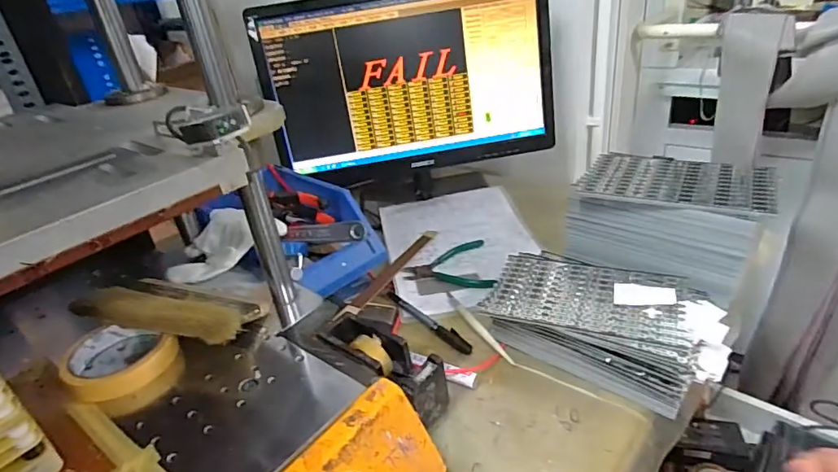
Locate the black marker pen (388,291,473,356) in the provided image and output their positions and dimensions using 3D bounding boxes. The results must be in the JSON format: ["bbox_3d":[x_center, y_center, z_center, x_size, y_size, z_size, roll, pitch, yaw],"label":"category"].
[{"bbox_3d":[0.010,0.099,0.582,0.019,0.012,0.142,-27,35,-31],"label":"black marker pen"}]

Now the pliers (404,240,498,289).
[{"bbox_3d":[0.038,0.044,0.675,0.118,0.019,0.093,-9,29,-4],"label":"pliers"}]

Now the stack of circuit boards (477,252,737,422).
[{"bbox_3d":[0.193,0.087,0.525,0.230,0.058,0.148,13,35,32],"label":"stack of circuit boards"}]

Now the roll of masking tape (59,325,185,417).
[{"bbox_3d":[-0.274,0.124,0.460,0.099,0.047,0.090,20,39,39],"label":"roll of masking tape"}]

